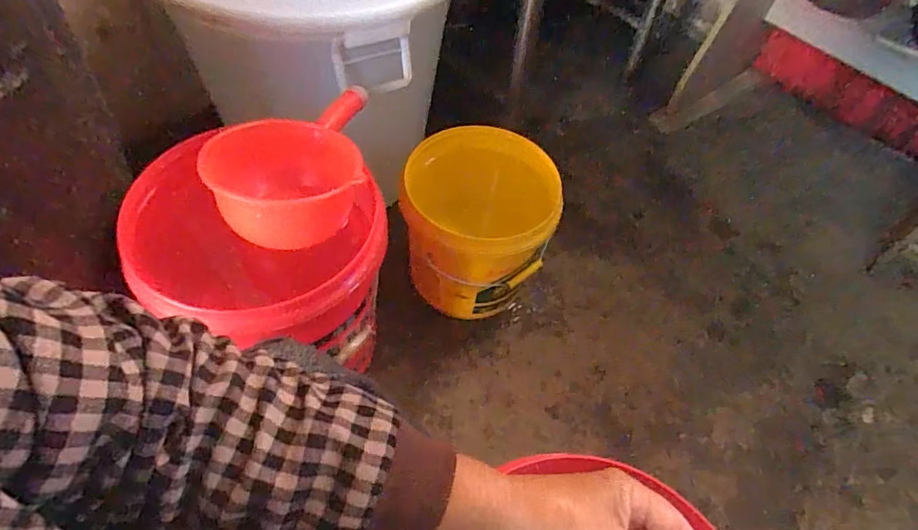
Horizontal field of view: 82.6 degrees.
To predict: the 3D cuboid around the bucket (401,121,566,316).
[{"bbox_3d":[0.026,-0.059,0.930,0.222,0.278,0.222,3,58,-5],"label":"bucket"}]

